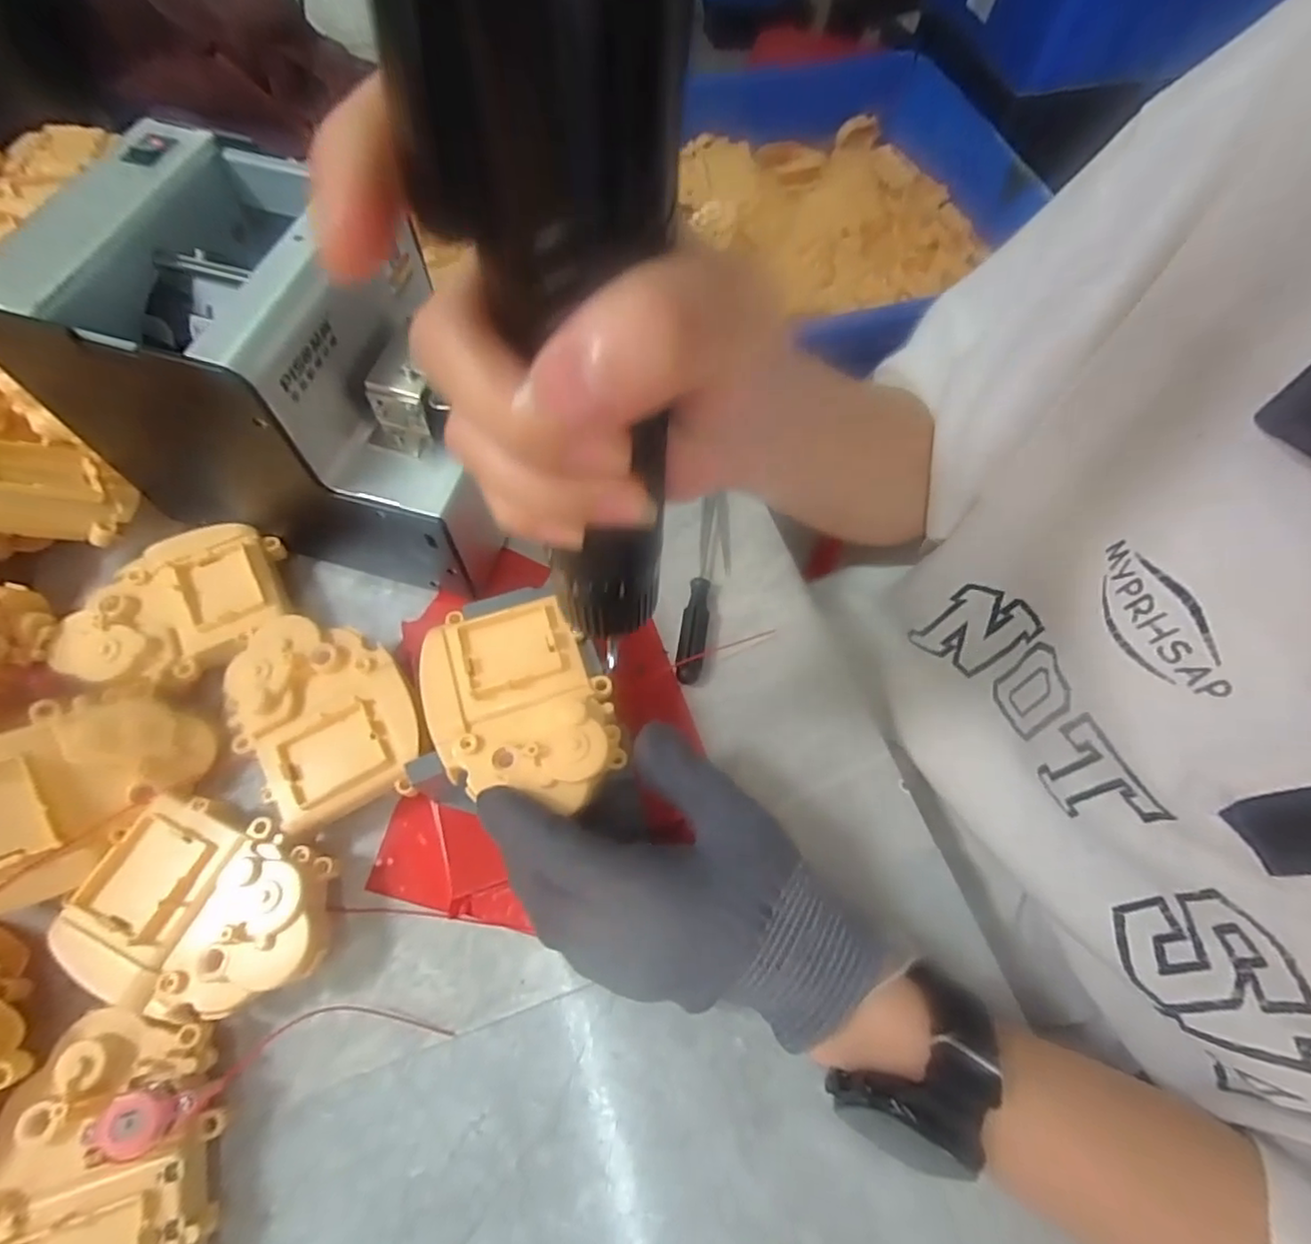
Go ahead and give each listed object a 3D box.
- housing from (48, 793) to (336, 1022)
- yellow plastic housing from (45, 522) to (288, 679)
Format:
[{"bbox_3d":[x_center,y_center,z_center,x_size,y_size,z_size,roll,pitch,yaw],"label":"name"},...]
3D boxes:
[{"bbox_3d":[-0.182,0.120,0.260,0.104,0.039,0.073,15,65,6],"label":"housing"},{"bbox_3d":[-0.237,-0.010,0.307,0.095,0.021,0.074,-17,66,-10],"label":"yellow plastic housing"}]

